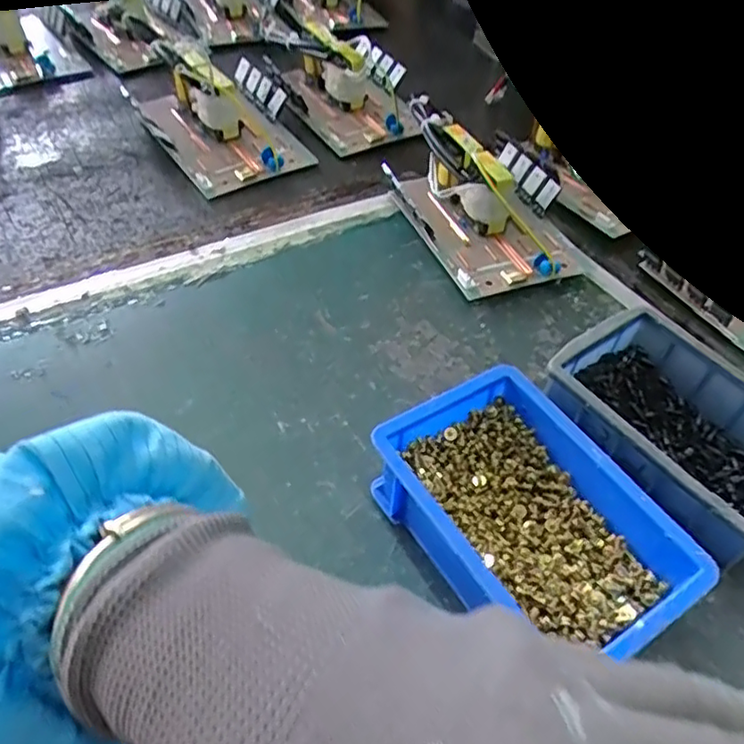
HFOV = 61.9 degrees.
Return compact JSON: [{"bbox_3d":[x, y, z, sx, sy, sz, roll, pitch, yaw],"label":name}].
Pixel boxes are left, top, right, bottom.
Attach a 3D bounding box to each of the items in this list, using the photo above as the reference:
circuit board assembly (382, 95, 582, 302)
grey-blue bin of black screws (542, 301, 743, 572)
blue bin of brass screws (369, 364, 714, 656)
[{"bbox_3d":[0.087,-0.153,0.514,0.132,0.058,0.210,-11,50,-15],"label":"circuit board assembly"},{"bbox_3d":[0.175,0.036,0.357,0.105,0.053,0.145,-24,55,-24],"label":"grey-blue bin of black screws"},{"bbox_3d":[0.074,0.078,0.314,0.104,0.056,0.147,-24,55,-24],"label":"blue bin of brass screws"}]

